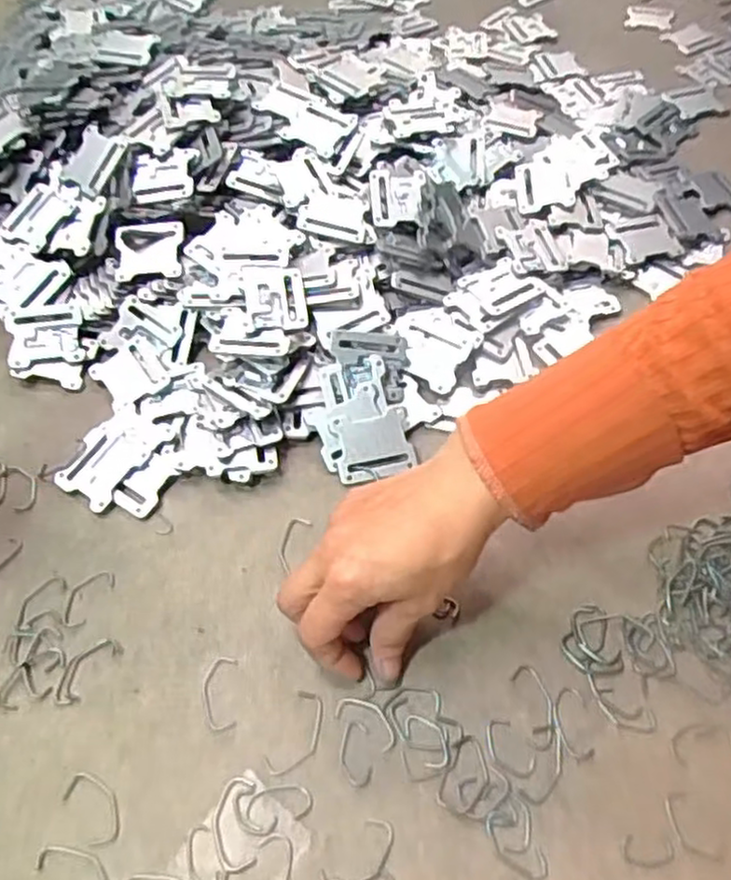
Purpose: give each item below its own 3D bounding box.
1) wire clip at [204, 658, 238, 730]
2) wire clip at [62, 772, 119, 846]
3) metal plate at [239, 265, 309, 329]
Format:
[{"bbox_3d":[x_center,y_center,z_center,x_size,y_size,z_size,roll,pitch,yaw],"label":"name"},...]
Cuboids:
[{"bbox_3d":[-0.076,0.131,0.377,0.017,0.004,0.037,-4,54,-1],"label":"wire clip"},{"bbox_3d":[-0.130,0.176,0.347,0.020,0.004,0.037,-37,61,-22],"label":"wire clip"},{"bbox_3d":[-0.061,-0.096,0.483,0.040,0.010,0.054,-10,55,-5],"label":"metal plate"}]

